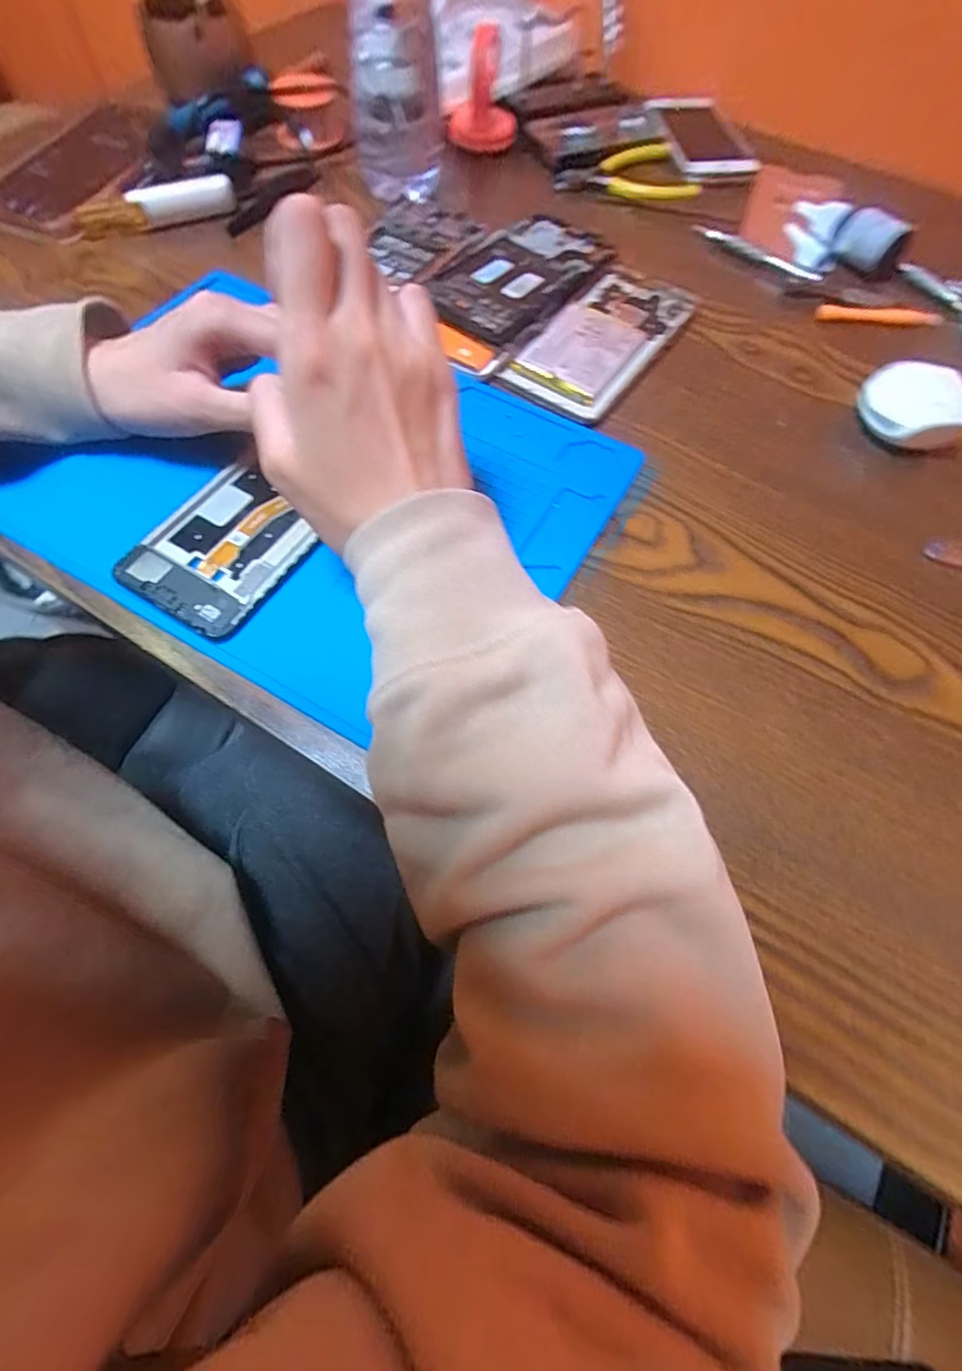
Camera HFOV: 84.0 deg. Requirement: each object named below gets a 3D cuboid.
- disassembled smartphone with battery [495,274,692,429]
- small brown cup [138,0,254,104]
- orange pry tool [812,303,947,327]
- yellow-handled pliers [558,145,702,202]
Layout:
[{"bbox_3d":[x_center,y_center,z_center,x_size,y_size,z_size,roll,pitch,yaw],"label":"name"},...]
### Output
[{"bbox_3d":[0.079,-0.228,0.350,0.072,0.006,0.152,31,68,11],"label":"disassembled smartphone with battery"},{"bbox_3d":[-0.244,-0.555,0.462,0.086,0.042,0.092,-17,67,-10],"label":"small brown cup"},{"bbox_3d":[0.281,-0.261,0.375,0.097,0.007,0.012,-3,66,-4],"label":"orange pry tool"},{"bbox_3d":[0.119,-0.414,0.433,0.099,0.014,0.069,-10,66,-7],"label":"yellow-handled pliers"}]

